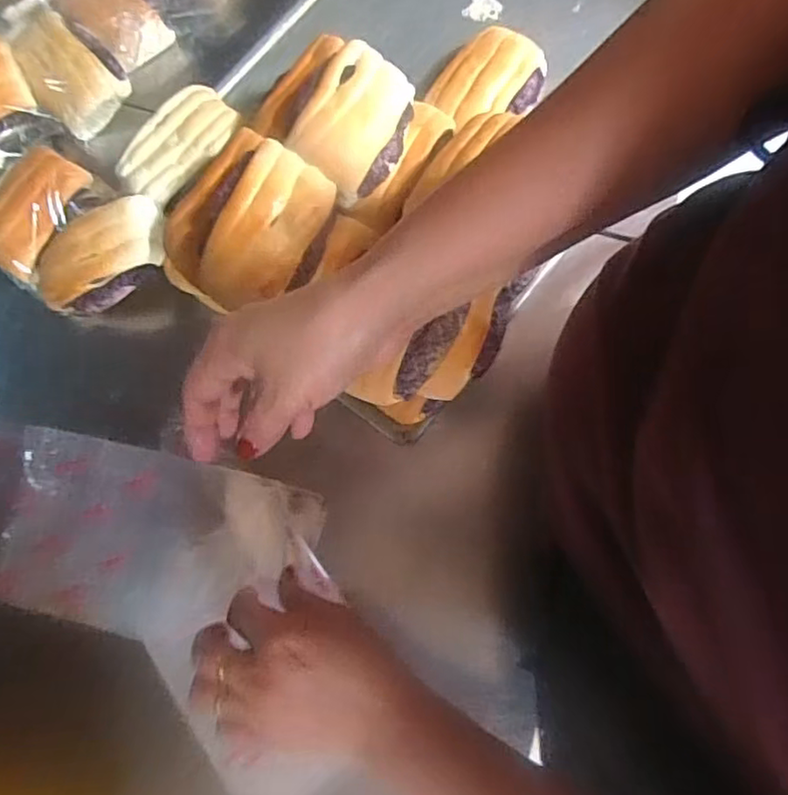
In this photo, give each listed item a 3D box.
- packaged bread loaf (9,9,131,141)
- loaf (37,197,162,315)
[{"bbox_3d":[-0.280,-0.284,0.525,0.070,0.043,0.104,-36,77,-7],"label":"packaged bread loaf"},{"bbox_3d":[-0.223,-0.108,0.466,0.105,0.033,0.062,-20,95,8],"label":"loaf"}]

